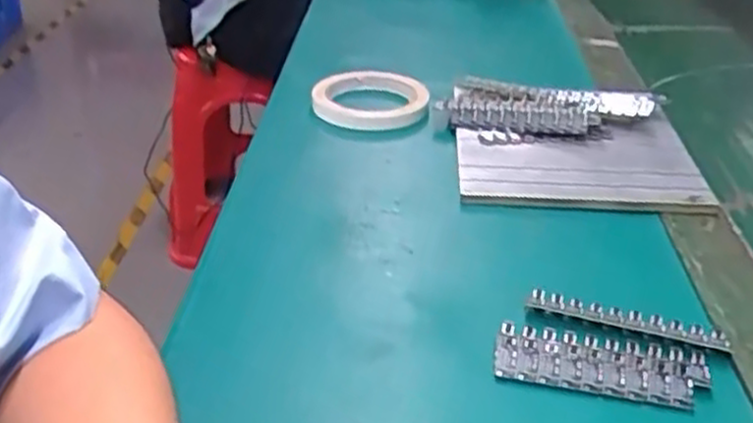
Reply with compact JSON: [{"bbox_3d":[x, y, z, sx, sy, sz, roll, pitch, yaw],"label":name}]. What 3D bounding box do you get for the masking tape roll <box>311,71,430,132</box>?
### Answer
[{"bbox_3d":[-0.009,-0.097,0.691,0.095,0.020,0.095,1,31,-1],"label":"masking tape roll"}]

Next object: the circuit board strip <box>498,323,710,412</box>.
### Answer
[{"bbox_3d":[0.116,0.078,0.408,0.106,0.011,0.037,7,31,9],"label":"circuit board strip"}]

